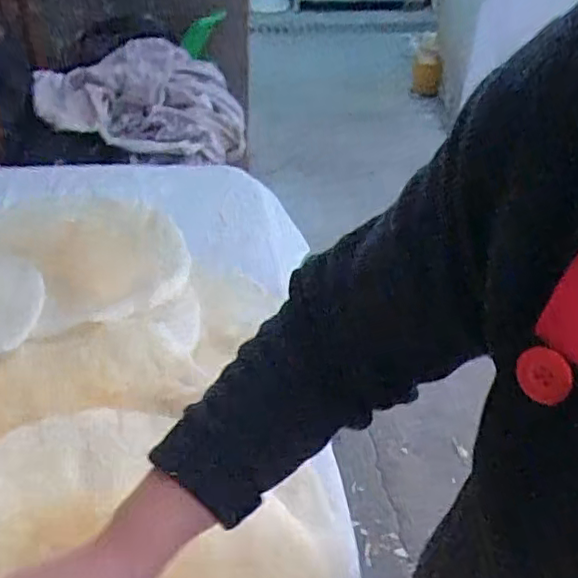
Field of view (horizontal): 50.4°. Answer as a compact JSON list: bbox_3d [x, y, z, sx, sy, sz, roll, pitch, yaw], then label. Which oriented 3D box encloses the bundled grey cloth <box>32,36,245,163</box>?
[{"bbox_3d":[-0.326,-0.483,1.499,0.413,0.209,0.511,-2,40,-5],"label":"bundled grey cloth"}]

